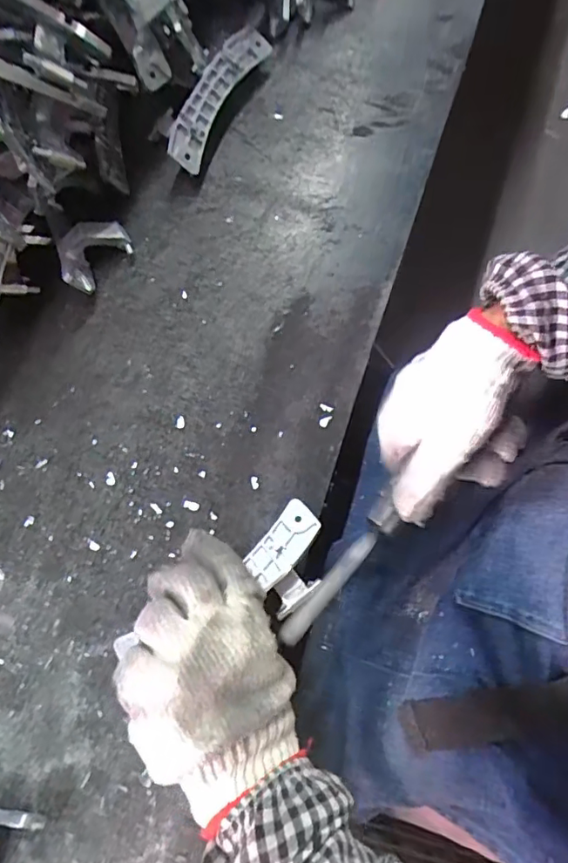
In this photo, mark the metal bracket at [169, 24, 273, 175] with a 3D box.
[{"bbox_3d":[-0.061,-0.301,0.473,0.035,0.019,0.155,25,75,6],"label":"metal bracket"}]

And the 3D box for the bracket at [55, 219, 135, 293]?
[{"bbox_3d":[-0.154,-0.146,0.438,0.057,0.029,0.051,-22,75,-7],"label":"bracket"}]

